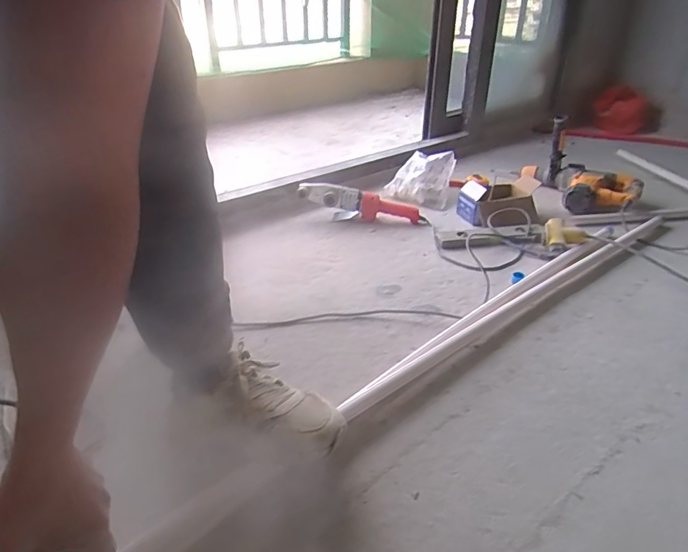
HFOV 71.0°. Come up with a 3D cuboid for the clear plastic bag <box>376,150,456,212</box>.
[{"bbox_3d":[0.225,-0.299,1.458,0.201,0.105,0.180,8,32,11],"label":"clear plastic bag"}]

